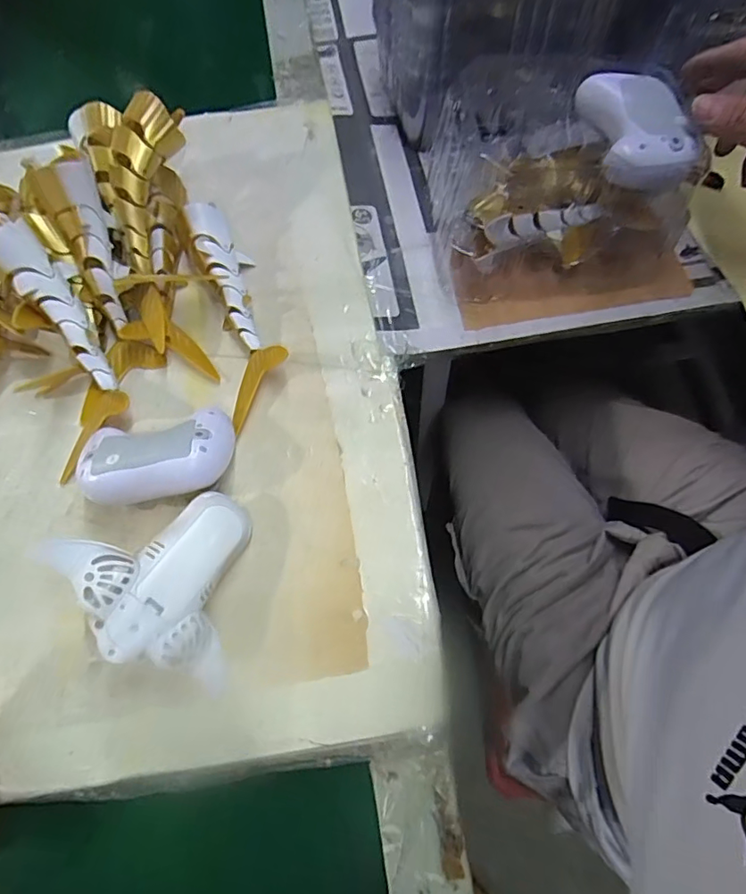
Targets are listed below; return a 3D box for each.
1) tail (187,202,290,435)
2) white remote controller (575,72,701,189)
[{"bbox_3d":[-0.113,-0.120,0.452,0.053,0.044,0.210,-14,68,-3],"label":"tail"},{"bbox_3d":[0.203,-0.248,0.421,0.071,0.034,0.109,-8,63,-1],"label":"white remote controller"}]

